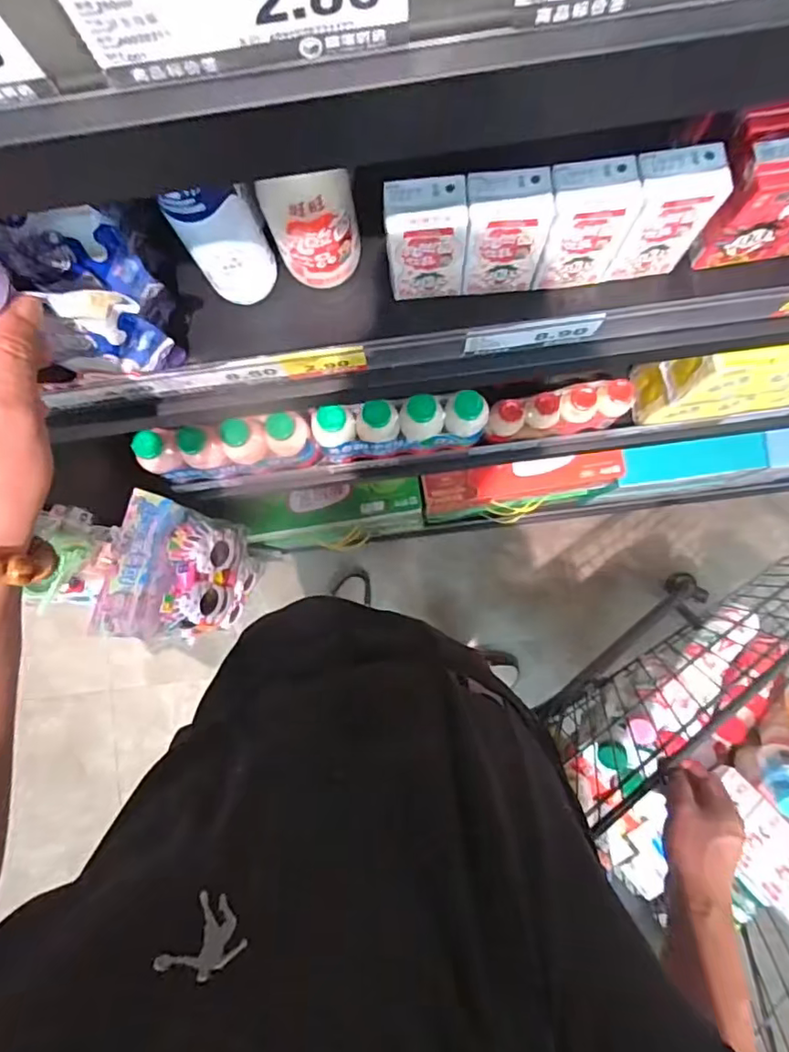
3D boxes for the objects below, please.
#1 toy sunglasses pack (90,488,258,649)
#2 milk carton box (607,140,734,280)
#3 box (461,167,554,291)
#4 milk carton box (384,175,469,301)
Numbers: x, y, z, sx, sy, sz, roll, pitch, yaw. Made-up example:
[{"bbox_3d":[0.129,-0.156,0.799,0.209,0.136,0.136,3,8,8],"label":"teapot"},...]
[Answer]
[{"bbox_3d":[-0.283,0.073,0.760,0.032,0.253,0.182,16,83,28],"label":"toy sunglasses pack"},{"bbox_3d":[0.172,-0.200,0.362,0.050,0.079,0.034,-8,85,2],"label":"milk carton box"},{"bbox_3d":[0.071,-0.190,0.366,0.049,0.081,0.032,-5,85,2],"label":"box"},{"bbox_3d":[0.021,-0.188,0.369,0.049,0.079,0.035,-5,85,2],"label":"milk carton box"}]

